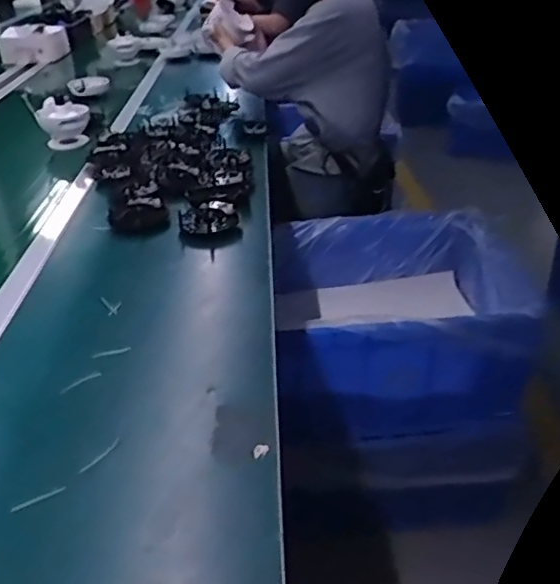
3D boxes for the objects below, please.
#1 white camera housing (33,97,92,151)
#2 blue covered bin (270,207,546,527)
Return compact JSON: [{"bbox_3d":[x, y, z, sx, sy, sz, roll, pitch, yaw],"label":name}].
[{"bbox_3d":[-0.491,-0.377,1.365,0.111,0.104,0.129,-3,31,-2],"label":"white camera housing"},{"bbox_3d":[0.250,0.134,1.354,0.505,0.460,0.492,-2,31,0],"label":"blue covered bin"}]

